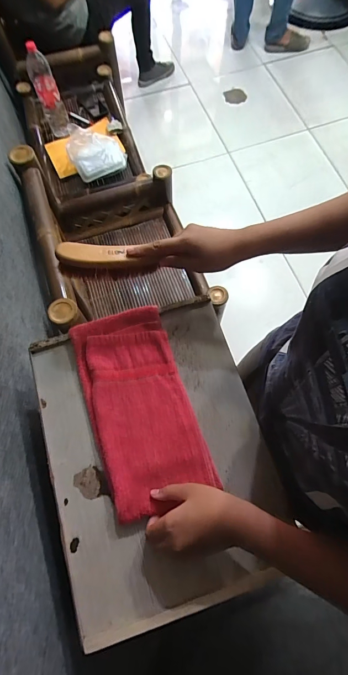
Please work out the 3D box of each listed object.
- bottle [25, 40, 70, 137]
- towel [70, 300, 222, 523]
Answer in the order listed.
[{"bbox_3d":[-0.481,-0.937,1.247,0.087,0.306,0.081,-23,72,-7],"label":"bottle"},{"bbox_3d":[-0.051,0.092,0.467,0.140,0.018,0.278,-18,71,-5],"label":"towel"}]

